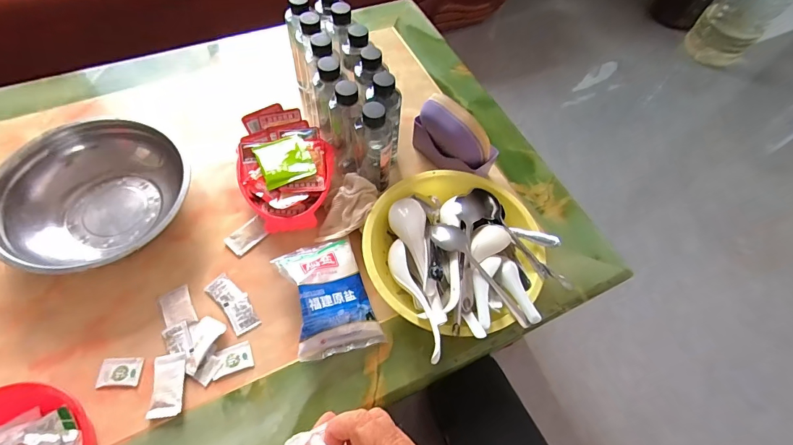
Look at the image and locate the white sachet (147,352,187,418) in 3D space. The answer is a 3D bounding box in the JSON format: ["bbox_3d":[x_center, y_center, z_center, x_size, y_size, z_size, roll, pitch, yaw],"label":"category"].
[{"bbox_3d":[-0.288,0.204,0.510,0.039,0.009,0.076,-5,61,-7],"label":"white sachet"}]

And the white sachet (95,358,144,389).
[{"bbox_3d":[-0.353,0.192,0.519,0.050,0.005,0.035,-1,60,-4],"label":"white sachet"}]

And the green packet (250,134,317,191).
[{"bbox_3d":[-0.175,-0.099,0.635,0.079,0.009,0.088,-20,64,-15],"label":"green packet"}]

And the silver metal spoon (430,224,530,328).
[{"bbox_3d":[0.105,0.069,0.550,0.040,0.027,0.183,-27,66,-18],"label":"silver metal spoon"}]

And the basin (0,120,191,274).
[{"bbox_3d":[-0.432,-0.032,0.595,0.234,0.089,0.233,2,60,-3],"label":"basin"}]

